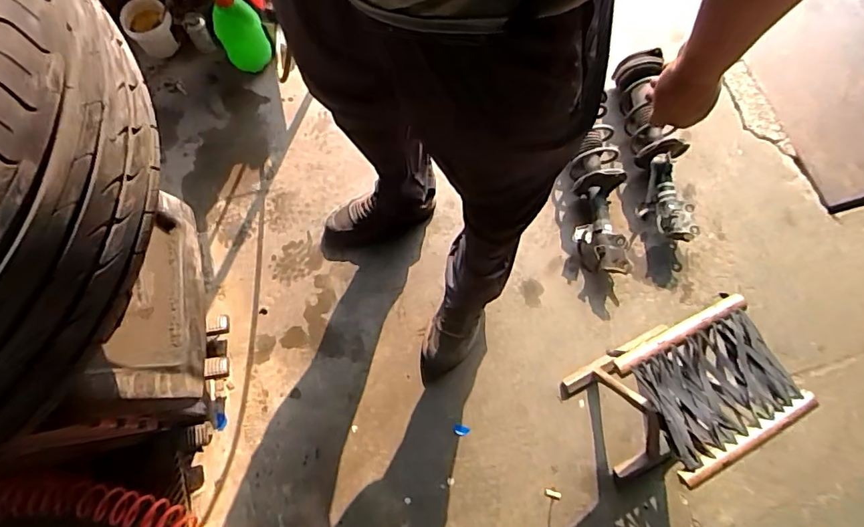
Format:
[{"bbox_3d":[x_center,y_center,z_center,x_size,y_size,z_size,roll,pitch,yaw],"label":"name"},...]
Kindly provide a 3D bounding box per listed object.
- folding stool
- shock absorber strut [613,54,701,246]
[{"bbox_3d":[0.455,0.245,0.962,0.262,0.305,0.233,-27,73,-12],"label":"folding stool"},{"bbox_3d":[0.538,-0.278,1.196,0.109,0.117,0.464,-9,80,-3],"label":"shock absorber strut"}]

